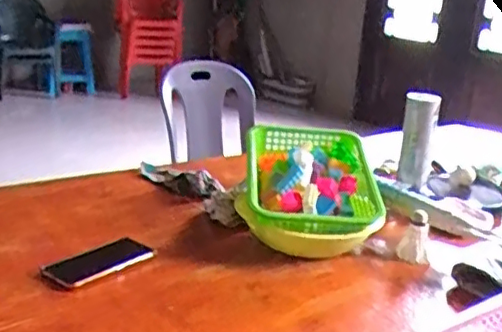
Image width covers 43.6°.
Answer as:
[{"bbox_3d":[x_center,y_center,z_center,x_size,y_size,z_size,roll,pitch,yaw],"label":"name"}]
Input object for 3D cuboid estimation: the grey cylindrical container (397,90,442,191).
[{"bbox_3d":[0.341,-0.045,1.287,0.066,0.197,0.067,9,17,15],"label":"grey cylindrical container"}]

